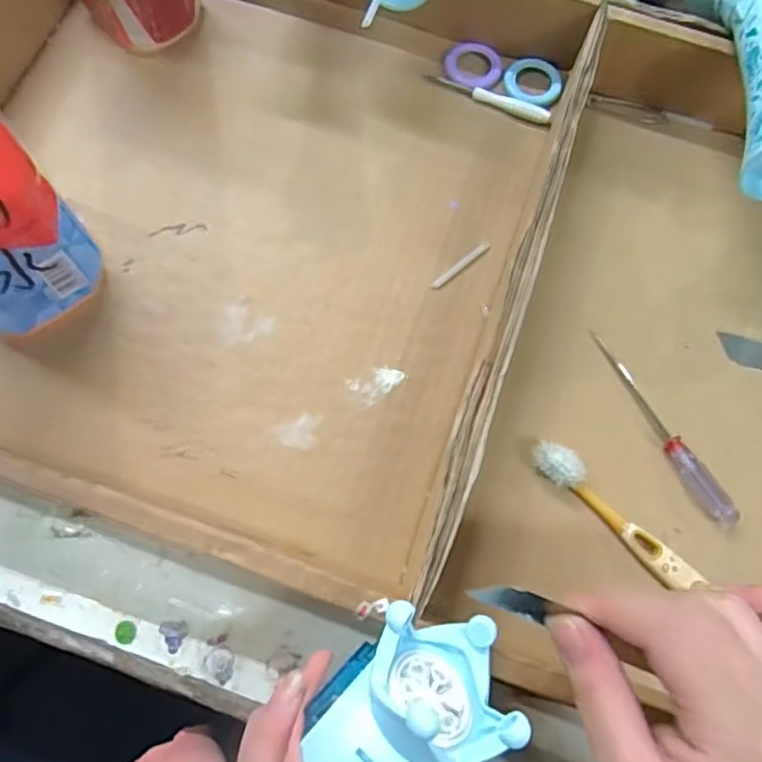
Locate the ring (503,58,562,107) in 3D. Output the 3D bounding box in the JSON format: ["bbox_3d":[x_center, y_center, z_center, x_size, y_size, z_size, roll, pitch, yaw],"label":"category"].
[{"bbox_3d":[0.101,-0.198,0.419,0.038,0.004,0.037,0,73,-1],"label":"ring"}]

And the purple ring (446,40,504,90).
[{"bbox_3d":[0.062,-0.210,0.422,0.038,0.004,0.034,20,73,5],"label":"purple ring"}]

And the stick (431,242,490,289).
[{"bbox_3d":[0.047,-0.068,0.376,0.042,0.005,0.006,-36,77,-12],"label":"stick"}]

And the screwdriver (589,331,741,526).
[{"bbox_3d":[0.153,0.023,0.345,0.012,0.010,0.119,-25,75,-9],"label":"screwdriver"}]

